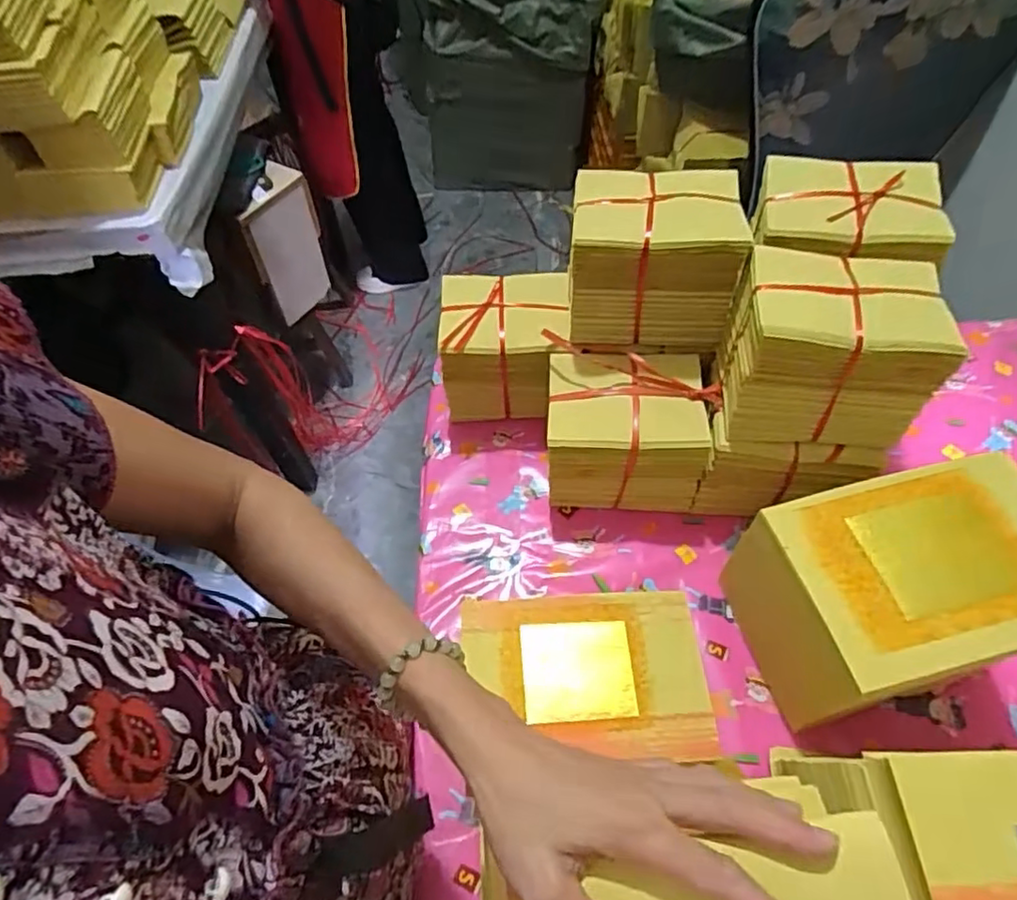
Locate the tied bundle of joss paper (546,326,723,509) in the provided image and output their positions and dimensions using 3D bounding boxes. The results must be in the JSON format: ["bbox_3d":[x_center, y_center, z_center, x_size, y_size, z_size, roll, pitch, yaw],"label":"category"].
[{"bbox_3d":[0.132,-0.022,0.706,0.175,0.150,0.131,2,56,4],"label":"tied bundle of joss paper"}]

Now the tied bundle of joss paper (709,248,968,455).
[{"bbox_3d":[0.298,-0.098,0.589,0.163,0.135,0.125,4,56,5],"label":"tied bundle of joss paper"}]

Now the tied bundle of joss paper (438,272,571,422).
[{"bbox_3d":[-0.004,-0.120,0.762,0.148,0.138,0.128,3,56,4],"label":"tied bundle of joss paper"}]

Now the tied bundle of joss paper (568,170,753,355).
[{"bbox_3d":[0.148,-0.200,0.664,0.162,0.141,0.121,1,56,3],"label":"tied bundle of joss paper"}]

